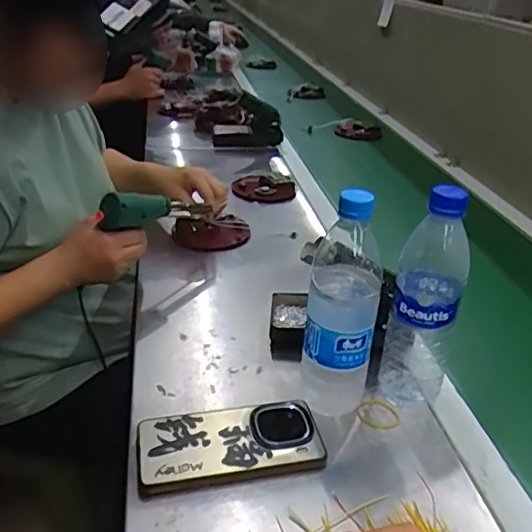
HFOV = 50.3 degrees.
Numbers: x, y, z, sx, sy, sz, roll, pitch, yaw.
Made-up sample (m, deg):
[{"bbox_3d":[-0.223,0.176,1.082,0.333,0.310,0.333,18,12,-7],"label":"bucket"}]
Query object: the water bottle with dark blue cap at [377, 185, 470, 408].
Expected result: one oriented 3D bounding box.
[{"bbox_3d":[0.151,0.036,0.538,0.065,0.224,0.063,11,30,13],"label":"water bottle with dark blue cap"}]

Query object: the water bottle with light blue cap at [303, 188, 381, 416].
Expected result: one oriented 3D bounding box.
[{"bbox_3d":[0.070,0.040,0.522,0.061,0.225,0.057,6,29,5],"label":"water bottle with light blue cap"}]

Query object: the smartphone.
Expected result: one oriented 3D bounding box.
[{"bbox_3d":[-0.032,0.161,0.512,0.162,0.016,0.083,-3,30,-11],"label":"smartphone"}]

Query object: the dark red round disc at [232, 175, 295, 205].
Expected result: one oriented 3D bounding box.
[{"bbox_3d":[-0.002,-0.140,1.037,0.106,0.027,0.072,9,29,9],"label":"dark red round disc"}]

